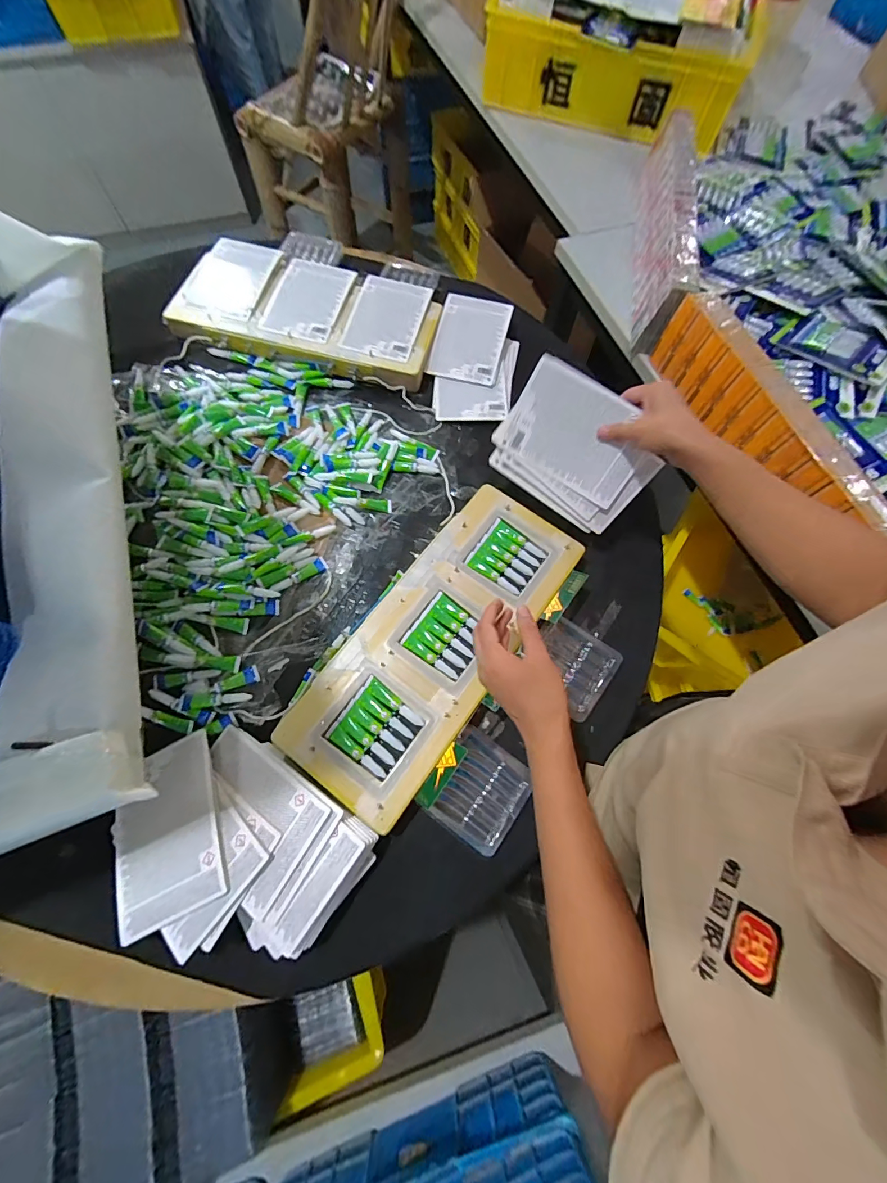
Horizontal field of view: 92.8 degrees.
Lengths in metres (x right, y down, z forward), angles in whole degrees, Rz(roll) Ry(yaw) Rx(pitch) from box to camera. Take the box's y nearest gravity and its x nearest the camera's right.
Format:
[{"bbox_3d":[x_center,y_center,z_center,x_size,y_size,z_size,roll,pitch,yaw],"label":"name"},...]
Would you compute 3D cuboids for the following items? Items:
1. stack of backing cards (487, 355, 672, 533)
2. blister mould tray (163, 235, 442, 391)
[{"bbox_3d":[0.166,-0.179,0.537,0.189,0.148,0.014,34,27,2],"label":"stack of backing cards"},{"bbox_3d":[-0.220,-0.474,0.708,0.433,0.045,0.209,14,70,3],"label":"blister mould tray"}]

